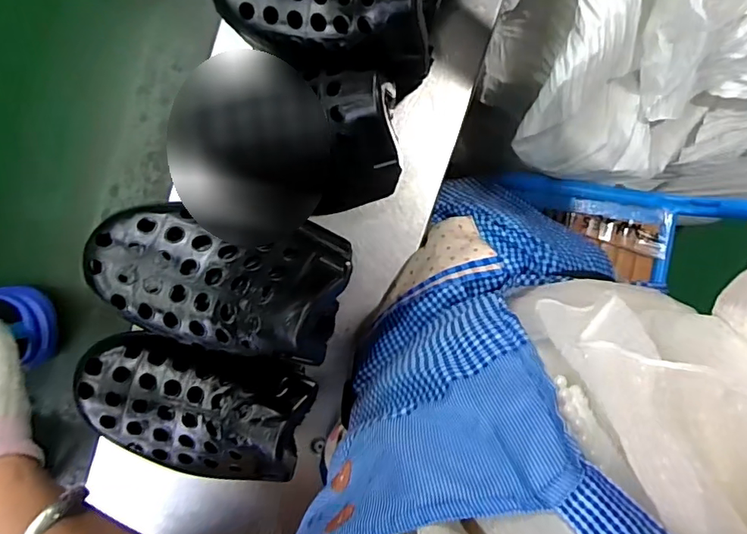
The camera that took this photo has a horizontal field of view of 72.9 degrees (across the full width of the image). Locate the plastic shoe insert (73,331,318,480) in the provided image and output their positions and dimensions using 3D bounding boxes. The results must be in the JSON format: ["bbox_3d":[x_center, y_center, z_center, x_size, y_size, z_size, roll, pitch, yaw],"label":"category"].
[{"bbox_3d":[-0.115,0.090,0.314,0.143,0.055,0.082,15,95,-2],"label":"plastic shoe insert"}]

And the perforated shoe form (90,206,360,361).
[{"bbox_3d":[-0.092,0.009,0.292,0.142,0.077,0.083,12,95,-2],"label":"perforated shoe form"}]

